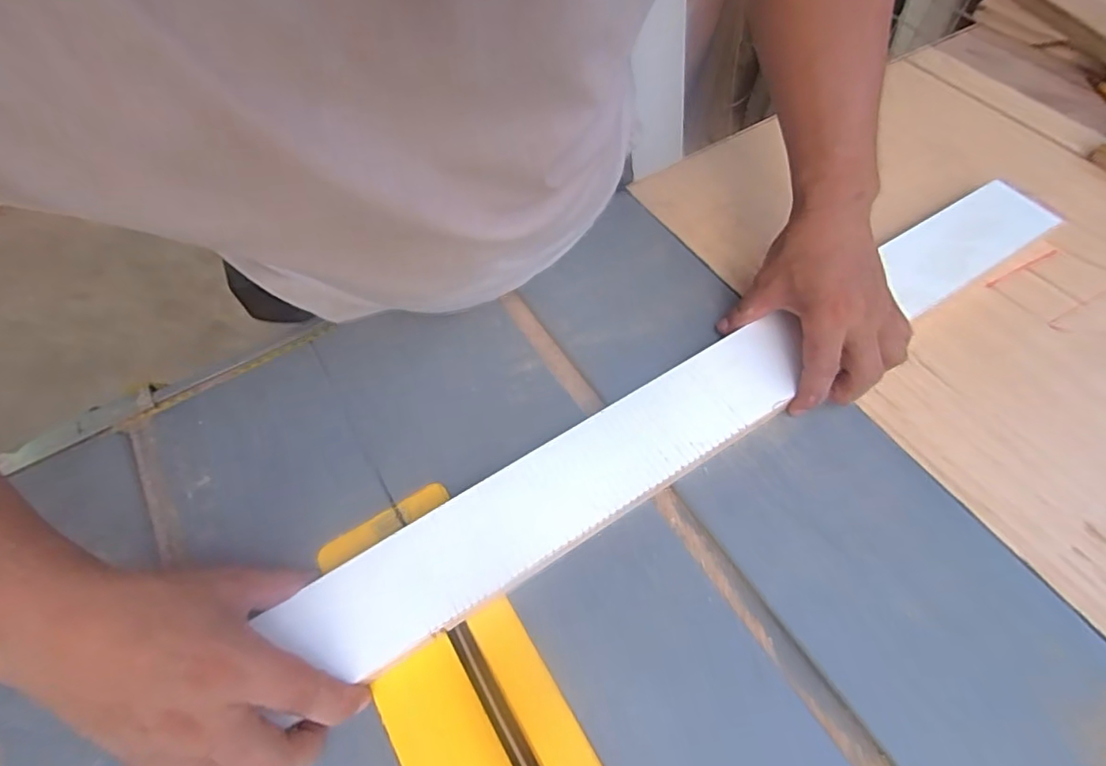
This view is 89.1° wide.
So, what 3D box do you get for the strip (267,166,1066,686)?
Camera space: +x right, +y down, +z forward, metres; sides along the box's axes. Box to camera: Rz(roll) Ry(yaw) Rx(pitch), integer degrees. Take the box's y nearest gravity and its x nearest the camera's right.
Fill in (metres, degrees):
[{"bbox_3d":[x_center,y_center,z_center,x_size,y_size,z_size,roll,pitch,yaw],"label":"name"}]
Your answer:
[{"bbox_3d":[0.133,-0.001,0.415,0.672,0.017,0.069,-29,62,-17],"label":"strip"}]

